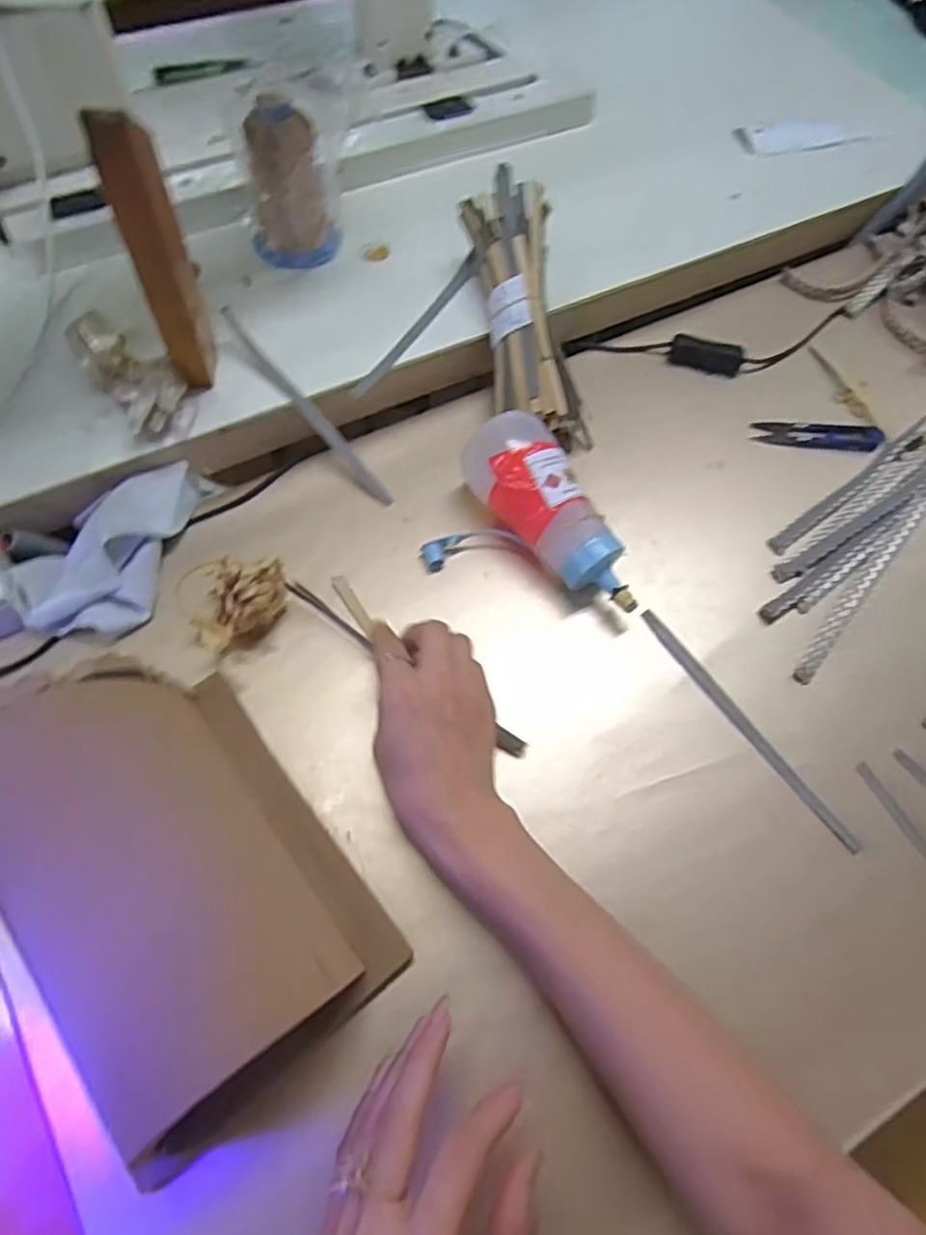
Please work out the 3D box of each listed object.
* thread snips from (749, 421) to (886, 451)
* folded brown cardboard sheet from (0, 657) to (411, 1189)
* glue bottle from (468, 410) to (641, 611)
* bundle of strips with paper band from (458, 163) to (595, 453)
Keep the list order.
[{"bbox_3d":[0.284,-0.145,0.561,0.102,0.006,0.024,7,63,0],"label":"thread snips"},{"bbox_3d":[-0.140,0.125,0.349,0.138,0.105,0.204,-34,70,-18],"label":"folded brown cardboard sheet"},{"bbox_3d":[0.059,-0.071,0.486,0.058,0.058,0.157,-25,68,-15],"label":"glue bottle"},{"bbox_3d":[0.049,-0.239,0.547,0.072,0.047,0.222,-10,80,-8],"label":"bundle of strips with paper band"}]

